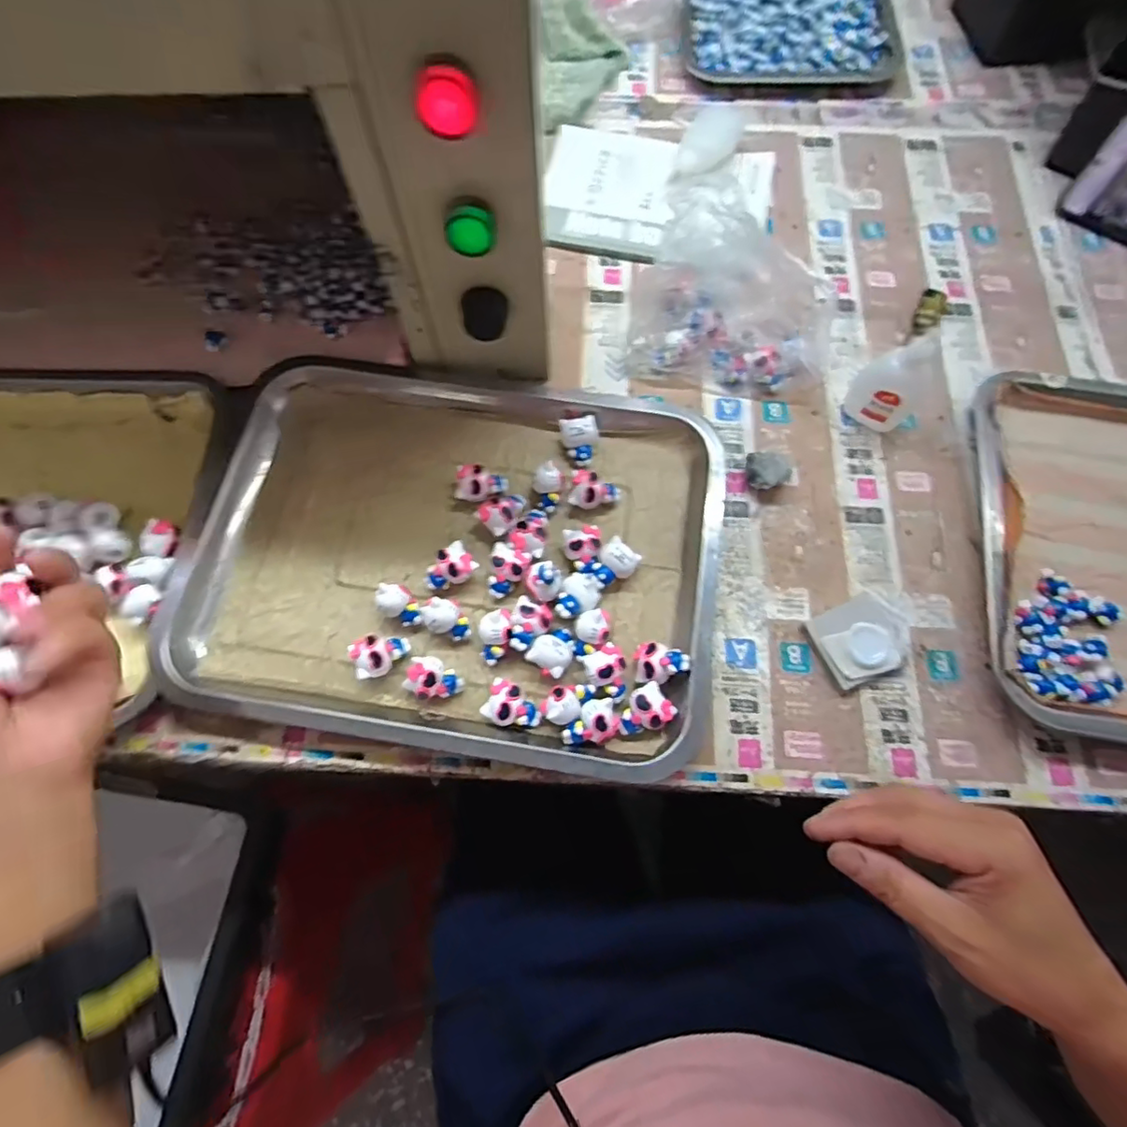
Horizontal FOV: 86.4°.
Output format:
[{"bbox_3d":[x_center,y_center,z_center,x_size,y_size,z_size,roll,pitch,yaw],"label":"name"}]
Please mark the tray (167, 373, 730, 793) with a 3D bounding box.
[{"bbox_3d":[-0.073,-0.013,0.413,0.352,0.029,0.273,7,71,3],"label":"tray"}]

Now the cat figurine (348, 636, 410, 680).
[{"bbox_3d":[-0.117,0.060,0.390,0.035,0.022,0.026,-18,72,-5],"label":"cat figurine"}]

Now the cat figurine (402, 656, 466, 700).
[{"bbox_3d":[-0.081,0.074,0.378,0.033,0.022,0.025,19,73,7],"label":"cat figurine"}]

